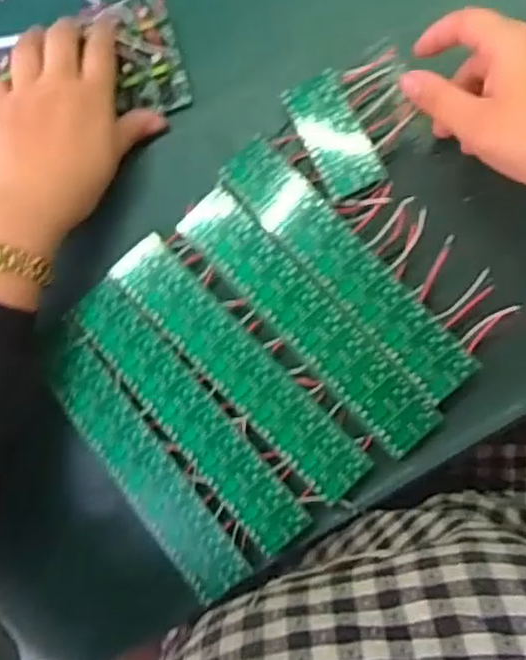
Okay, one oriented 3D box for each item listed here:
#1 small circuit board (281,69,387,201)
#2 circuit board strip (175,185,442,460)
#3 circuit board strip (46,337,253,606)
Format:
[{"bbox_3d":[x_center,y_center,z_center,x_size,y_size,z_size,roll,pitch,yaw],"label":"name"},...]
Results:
[{"bbox_3d":[0.045,-0.126,0.472,0.037,0.007,0.081,-25,82,5],"label":"small circuit board"},{"bbox_3d":[0.026,-0.009,0.460,0.040,0.013,0.203,-44,81,2],"label":"circuit board strip"},{"bbox_3d":[-0.078,0.086,0.466,0.037,0.008,0.185,-38,81,3],"label":"circuit board strip"}]

